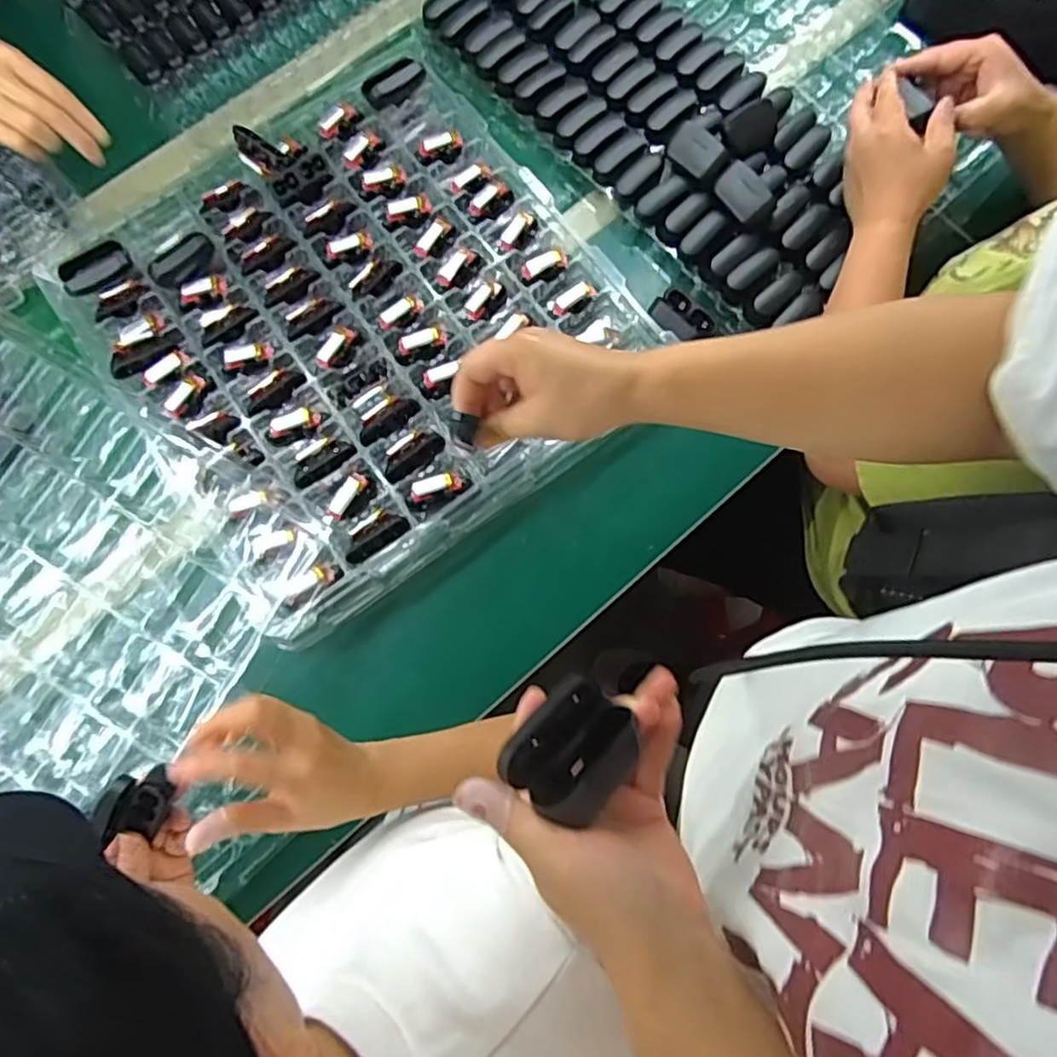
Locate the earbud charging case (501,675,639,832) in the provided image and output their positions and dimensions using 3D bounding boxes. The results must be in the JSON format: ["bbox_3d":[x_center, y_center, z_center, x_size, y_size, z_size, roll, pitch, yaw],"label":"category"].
[{"bbox_3d":[0.023,0.104,0.323,0.052,0.026,0.057,36,76,8],"label":"earbud charging case"}]

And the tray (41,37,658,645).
[{"bbox_3d":[-0.172,-0.210,0.670,0.449,0.044,0.484,-35,78,-10],"label":"tray"}]

